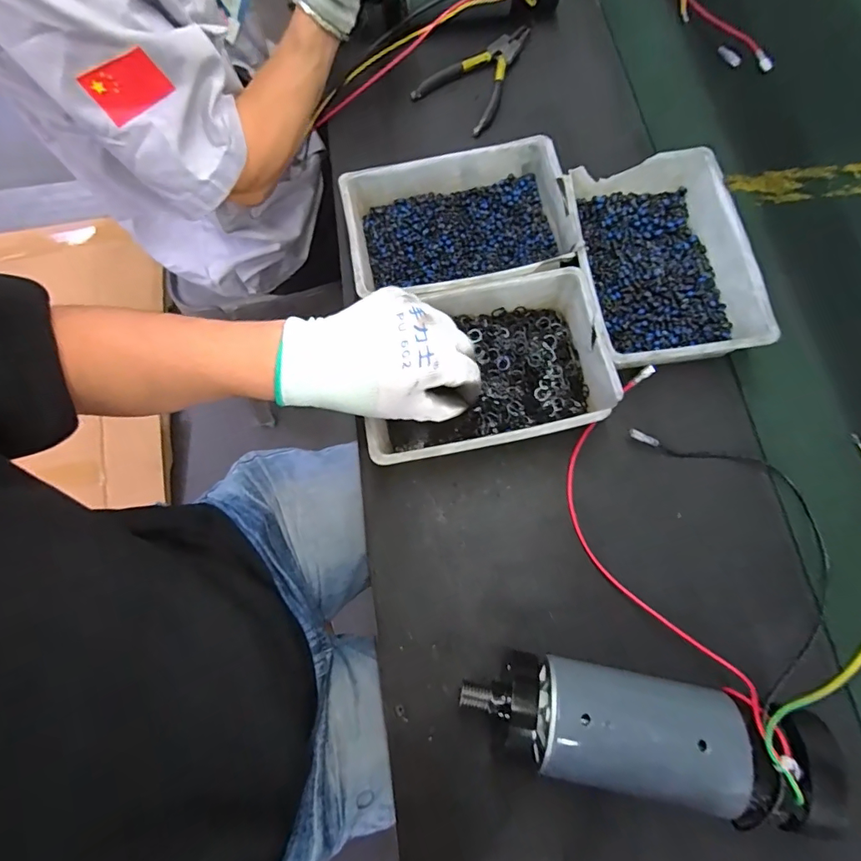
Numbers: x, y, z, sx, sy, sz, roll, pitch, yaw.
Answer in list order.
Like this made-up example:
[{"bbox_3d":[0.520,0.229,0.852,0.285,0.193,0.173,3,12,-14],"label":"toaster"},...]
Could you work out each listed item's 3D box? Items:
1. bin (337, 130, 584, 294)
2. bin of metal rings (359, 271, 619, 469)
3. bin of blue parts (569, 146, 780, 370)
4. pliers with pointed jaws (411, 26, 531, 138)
[{"bbox_3d":[0.024,-0.193,0.456,0.204,0.047,0.147,-9,74,-2],"label":"bin"},{"bbox_3d":[0.041,-0.052,0.410,0.203,0.055,0.145,-11,74,-4],"label":"bin of metal rings"},{"bbox_3d":[0.207,-0.155,0.438,0.142,0.050,0.206,-4,74,0],"label":"bin of blue parts"},{"bbox_3d":[0.061,-0.407,0.544,0.096,0.021,0.145,38,78,11],"label":"pliers with pointed jaws"}]

